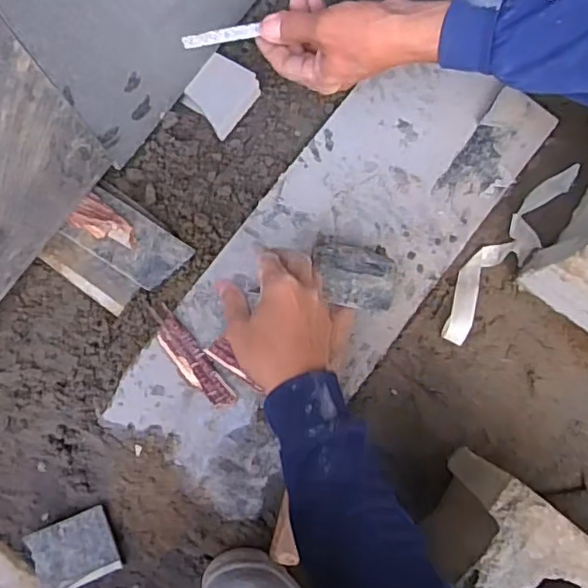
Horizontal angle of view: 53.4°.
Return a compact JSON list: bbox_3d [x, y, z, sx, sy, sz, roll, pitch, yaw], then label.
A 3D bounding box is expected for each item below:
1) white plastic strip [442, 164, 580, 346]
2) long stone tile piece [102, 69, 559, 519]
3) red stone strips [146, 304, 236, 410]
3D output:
[{"bbox_3d":[0.252,-0.054,0.676,0.048,0.019,0.259,41,84,3],"label":"white plastic strip"},{"bbox_3d":[0.048,-0.034,0.665,0.211,0.016,0.569,40,85,3],"label":"long stone tile piece"},{"bbox_3d":[-0.117,0.070,0.648,0.034,0.007,0.135,-37,86,-5],"label":"red stone strips"}]

